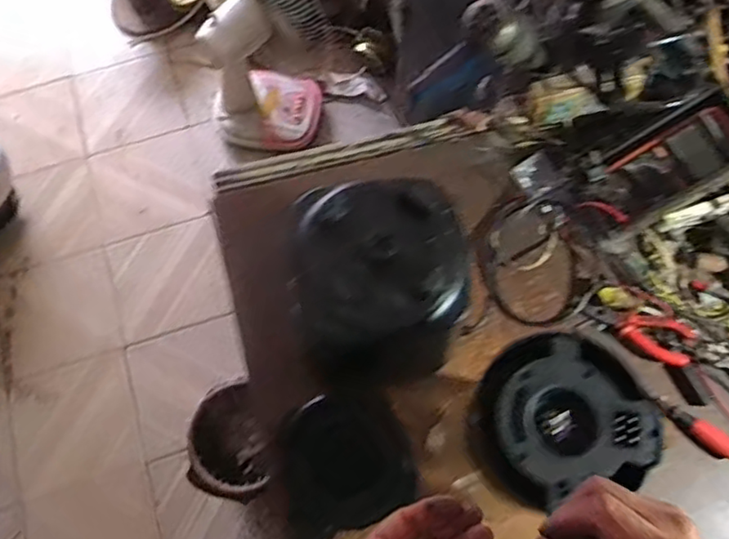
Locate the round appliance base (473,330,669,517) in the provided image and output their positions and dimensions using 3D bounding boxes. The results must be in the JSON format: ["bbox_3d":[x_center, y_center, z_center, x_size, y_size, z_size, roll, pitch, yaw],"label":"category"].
[{"bbox_3d":[0.162,0.118,0.520,0.139,0.026,0.127,-13,69,-3],"label":"round appliance base"}]

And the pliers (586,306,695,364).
[{"bbox_3d":[0.338,0.076,0.772,0.126,0.015,0.051,15,70,8],"label":"pliers"}]

